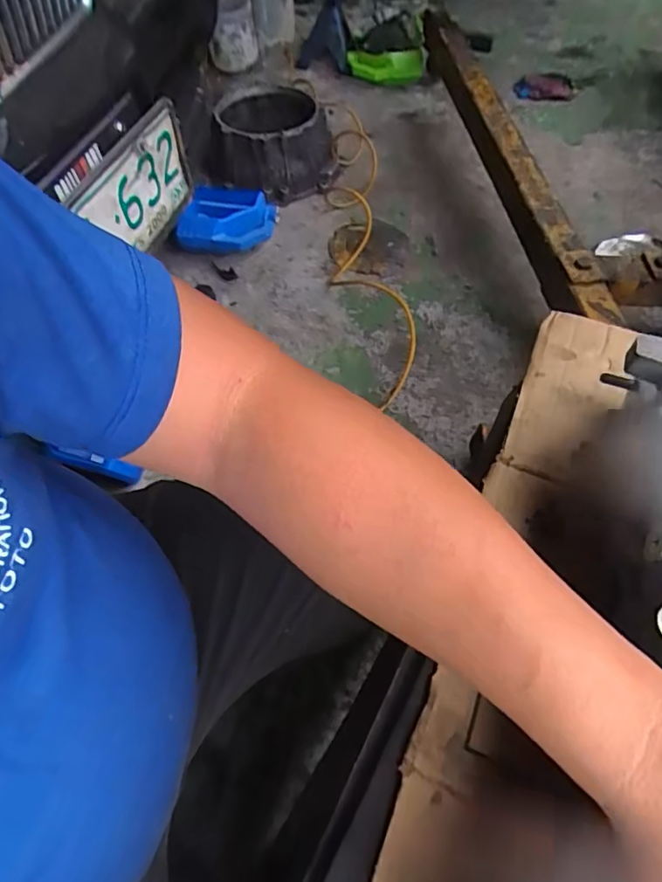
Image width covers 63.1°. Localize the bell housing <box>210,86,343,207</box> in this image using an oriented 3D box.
[{"bbox_3d":[-0.154,-0.750,1.360,0.321,0.149,0.284,-13,57,-6],"label":"bell housing"}]

